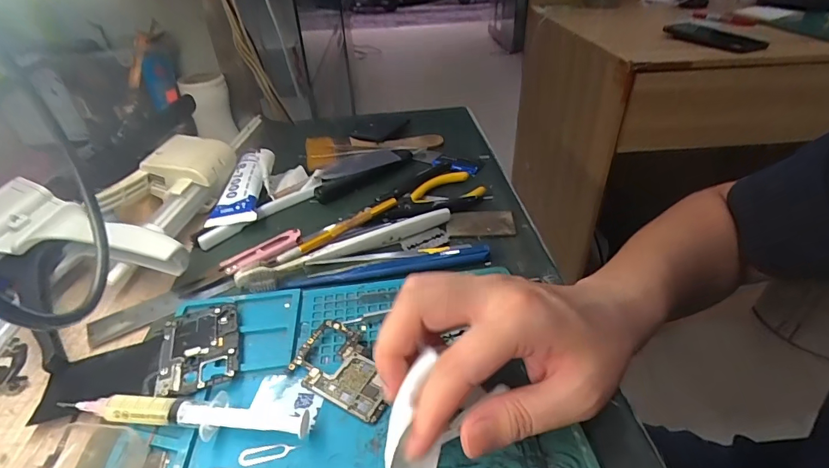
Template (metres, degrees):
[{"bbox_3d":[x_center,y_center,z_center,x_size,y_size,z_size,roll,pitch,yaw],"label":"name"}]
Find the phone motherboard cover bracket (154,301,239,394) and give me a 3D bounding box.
[{"bbox_3d":[-0.140,0.074,0.278,0.047,0.006,0.070,-13,38,-14],"label":"phone motherboard cover bracket"}]

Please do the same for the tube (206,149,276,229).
[{"bbox_3d":[-0.171,-0.049,0.425,0.046,0.032,0.112,-3,36,0],"label":"tube"}]

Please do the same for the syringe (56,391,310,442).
[{"bbox_3d":[-0.126,0.099,0.235,0.138,0.017,0.021,2,37,7],"label":"syringe"}]

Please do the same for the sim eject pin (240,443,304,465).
[{"bbox_3d":[-0.076,0.115,0.225,0.031,0.004,0.008,-9,43,-11],"label":"sim eject pin"}]

